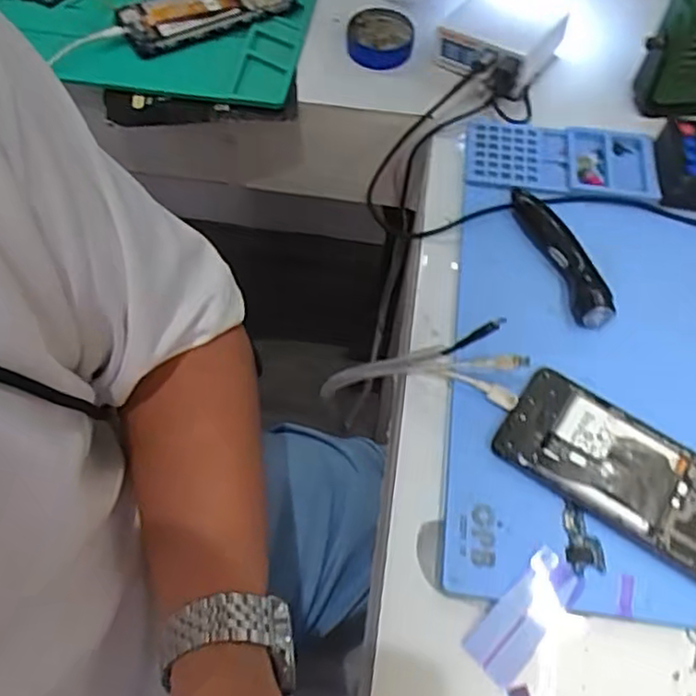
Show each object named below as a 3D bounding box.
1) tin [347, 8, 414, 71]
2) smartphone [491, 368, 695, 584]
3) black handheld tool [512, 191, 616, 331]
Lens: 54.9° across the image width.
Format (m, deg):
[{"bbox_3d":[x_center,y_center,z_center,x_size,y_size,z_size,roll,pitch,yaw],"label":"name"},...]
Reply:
[{"bbox_3d":[0.030,-0.283,0.618,0.058,0.028,0.058,1,59,-2],"label":"tin"},{"bbox_3d":[0.171,0.077,0.405,0.157,0.012,0.073,32,63,16],"label":"smartphone"},{"bbox_3d":[0.152,-0.066,0.482,0.024,0.025,0.119,-17,61,-12],"label":"black handheld tool"}]

